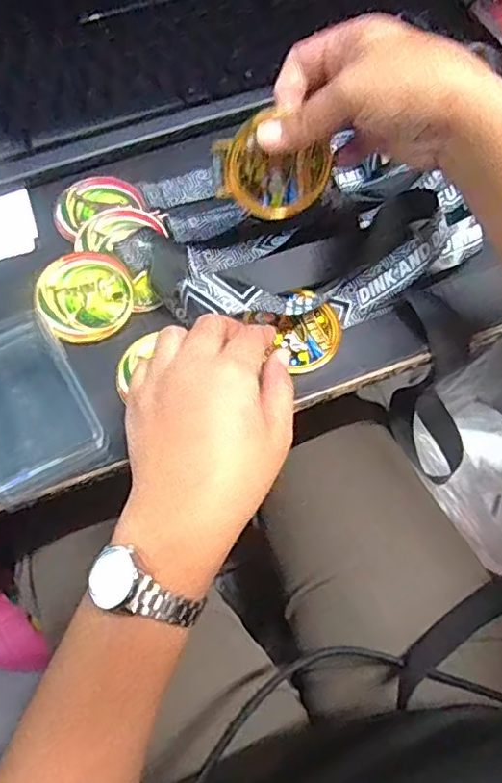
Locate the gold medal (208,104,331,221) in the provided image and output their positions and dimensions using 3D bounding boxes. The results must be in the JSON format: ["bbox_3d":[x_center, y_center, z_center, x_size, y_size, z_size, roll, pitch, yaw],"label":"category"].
[{"bbox_3d":[0.012,-0.134,0.354,0.067,0.055,0.005,22,28,-24],"label":"gold medal"}]

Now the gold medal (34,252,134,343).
[{"bbox_3d":[-0.108,-0.063,0.382,0.058,0.006,0.060,1,76,-5],"label":"gold medal"}]

